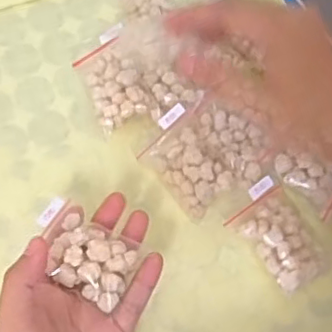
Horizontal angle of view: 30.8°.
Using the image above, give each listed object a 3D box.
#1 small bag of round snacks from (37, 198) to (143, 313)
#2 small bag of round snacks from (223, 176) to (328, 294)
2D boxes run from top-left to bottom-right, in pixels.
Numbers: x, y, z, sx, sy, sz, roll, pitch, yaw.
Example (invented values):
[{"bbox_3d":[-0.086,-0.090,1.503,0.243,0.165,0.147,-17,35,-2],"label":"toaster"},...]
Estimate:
[{"bbox_3d":[-0.047,0.047,0.340,0.066,0.014,0.038,35,71,12],"label":"small bag of round snacks"},{"bbox_3d":[0.073,0.043,0.389,0.046,0.017,0.067,-36,73,-15],"label":"small bag of round snacks"}]

